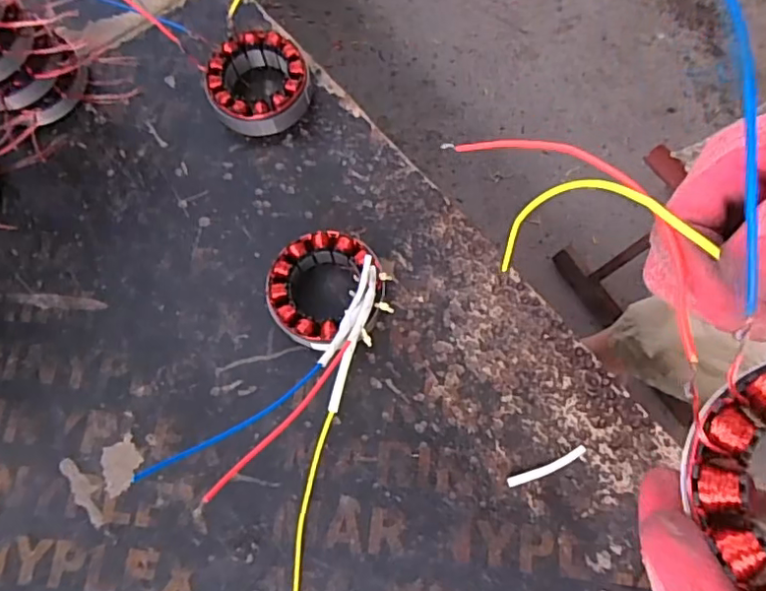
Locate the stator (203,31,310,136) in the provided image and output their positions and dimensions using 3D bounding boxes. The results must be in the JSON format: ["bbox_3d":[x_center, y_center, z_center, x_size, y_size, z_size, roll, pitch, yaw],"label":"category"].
[{"bbox_3d":[-0.108,-0.182,0.501,0.087,0.042,0.080,0,73,1],"label":"stator"}]

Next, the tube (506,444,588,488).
[{"bbox_3d":[0.120,0.125,0.416,0.061,0.004,0.009,-23,74,-5],"label":"tube"}]

